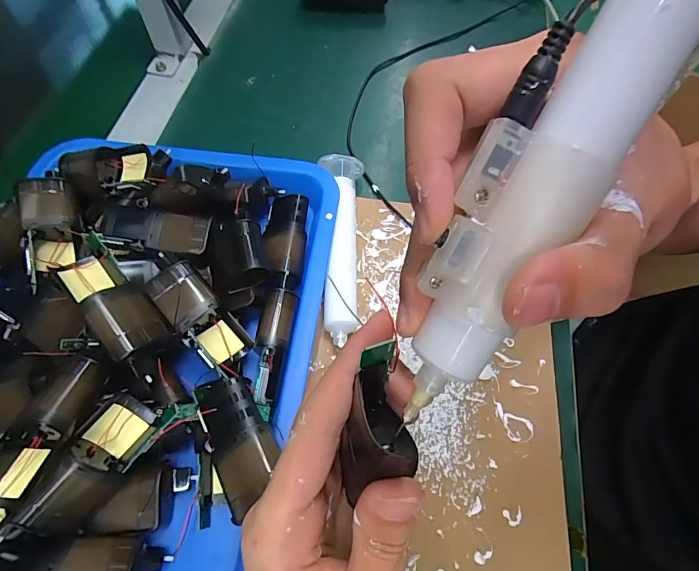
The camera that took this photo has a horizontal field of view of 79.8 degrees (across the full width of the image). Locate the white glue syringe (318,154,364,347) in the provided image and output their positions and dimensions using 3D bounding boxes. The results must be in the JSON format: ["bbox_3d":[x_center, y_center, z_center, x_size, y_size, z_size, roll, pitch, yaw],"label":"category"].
[{"bbox_3d":[-0.008,-0.035,0.347,0.032,0.027,0.171,2,62,0],"label":"white glue syringe"}]

